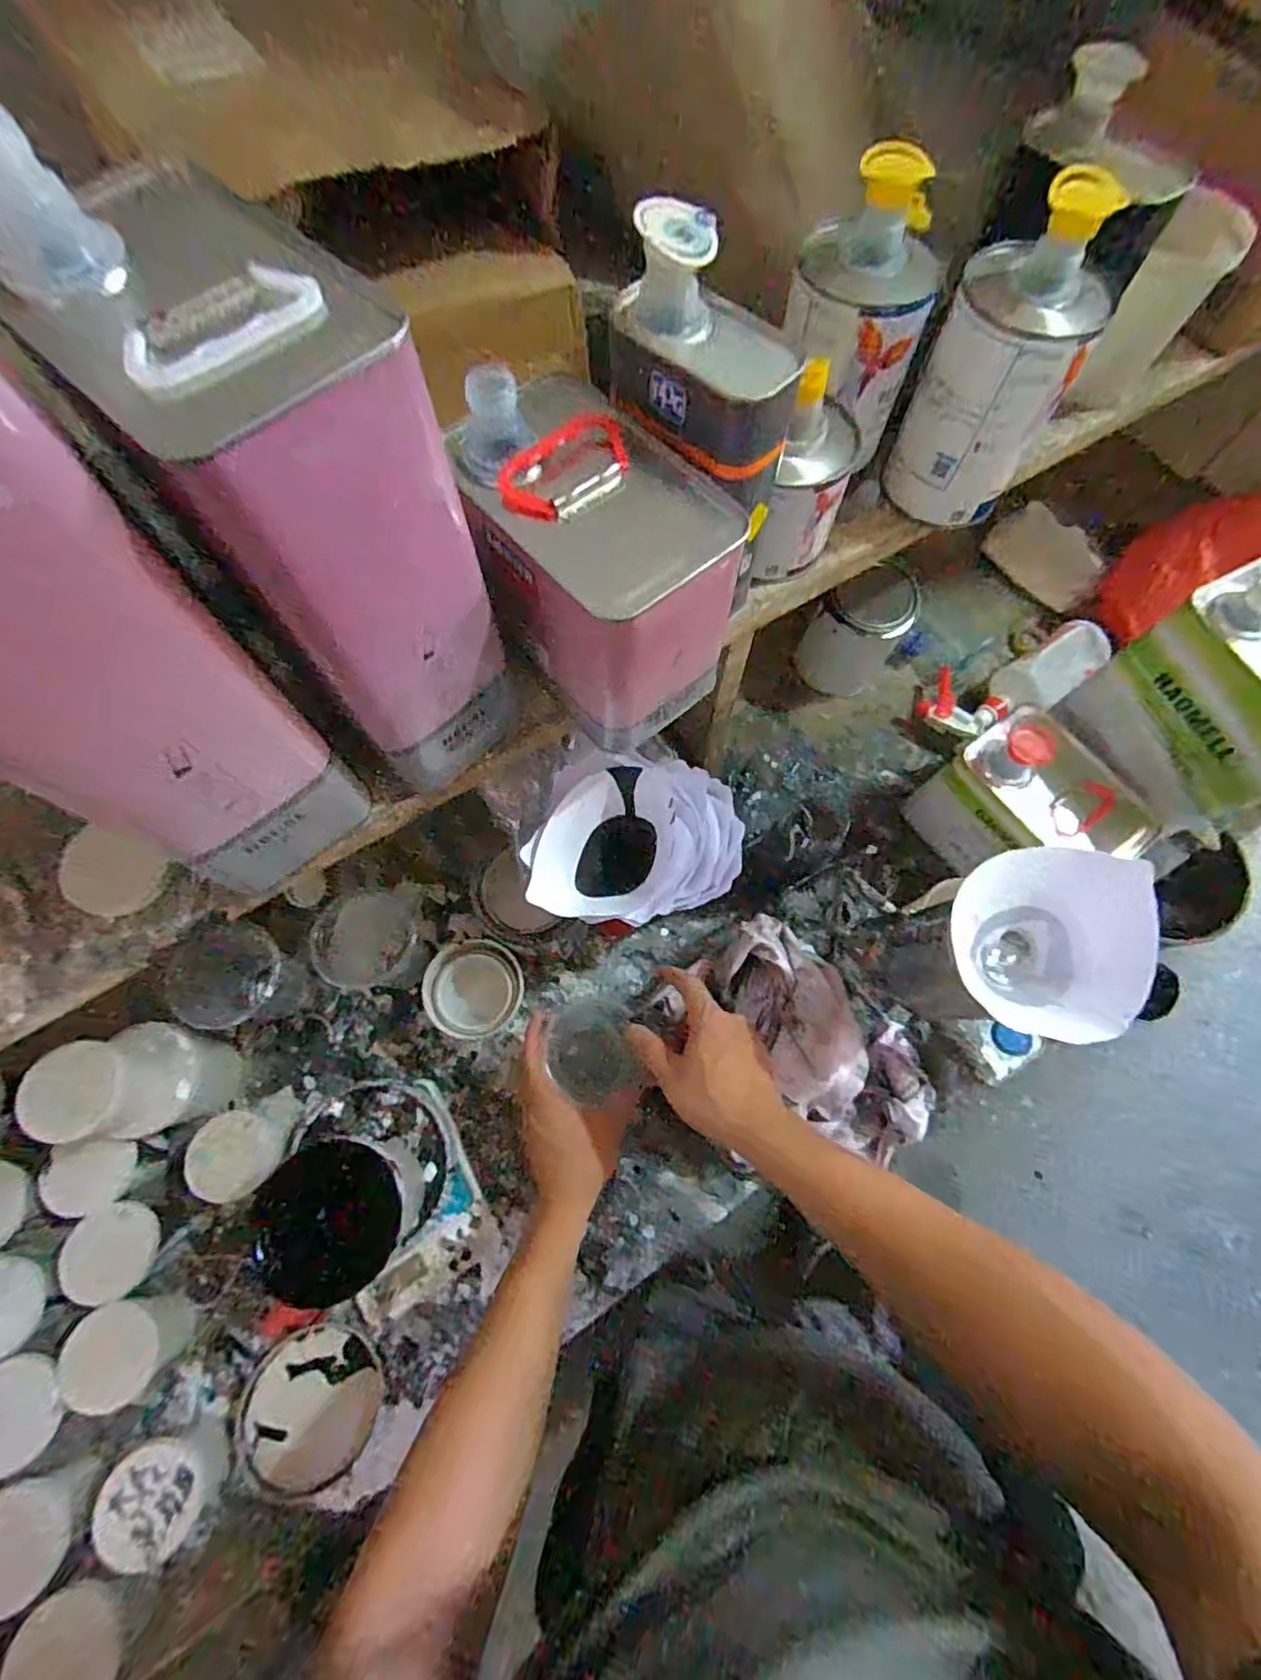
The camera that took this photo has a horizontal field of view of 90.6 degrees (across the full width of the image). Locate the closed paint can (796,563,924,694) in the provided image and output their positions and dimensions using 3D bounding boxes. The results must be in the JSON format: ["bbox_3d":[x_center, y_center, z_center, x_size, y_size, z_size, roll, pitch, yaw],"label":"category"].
[{"bbox_3d":[0.268,-0.246,0.748,0.099,0.128,0.103,35,72,14],"label":"closed paint can"}]

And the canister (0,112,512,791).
[{"bbox_3d":[-0.157,-0.160,0.334,0.106,0.265,0.142,-42,73,-15],"label":"canister"}]

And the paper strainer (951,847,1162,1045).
[{"bbox_3d":[0.264,0.069,0.405,0.115,0.097,0.120,2,68,1],"label":"paper strainer"}]

